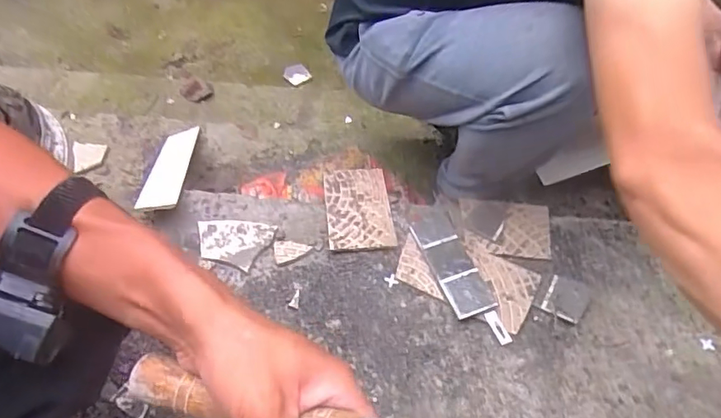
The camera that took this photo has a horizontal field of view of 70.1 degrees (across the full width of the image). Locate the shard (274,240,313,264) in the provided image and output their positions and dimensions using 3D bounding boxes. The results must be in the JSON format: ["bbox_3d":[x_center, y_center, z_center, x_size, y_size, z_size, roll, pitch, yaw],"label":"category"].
[{"bbox_3d":[-0.098,0.060,0.741,0.051,0.007,0.035,-4,52,-5],"label":"shard"}]

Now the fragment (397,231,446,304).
[{"bbox_3d":[0.076,0.087,0.732,0.048,0.012,0.111,-15,54,-13],"label":"fragment"}]

